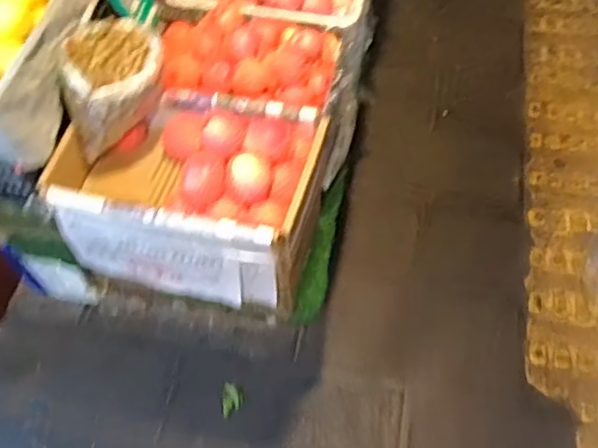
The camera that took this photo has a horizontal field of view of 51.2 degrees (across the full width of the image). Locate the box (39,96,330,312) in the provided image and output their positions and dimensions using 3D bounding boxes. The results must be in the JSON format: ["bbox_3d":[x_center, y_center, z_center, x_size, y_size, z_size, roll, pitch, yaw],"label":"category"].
[{"bbox_3d":[-0.195,-0.052,1.219,0.450,0.254,0.317,9,57,10],"label":"box"}]

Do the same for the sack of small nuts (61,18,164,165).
[{"bbox_3d":[-0.339,-0.280,1.191,0.162,0.148,0.235,-4,55,1],"label":"sack of small nuts"}]

